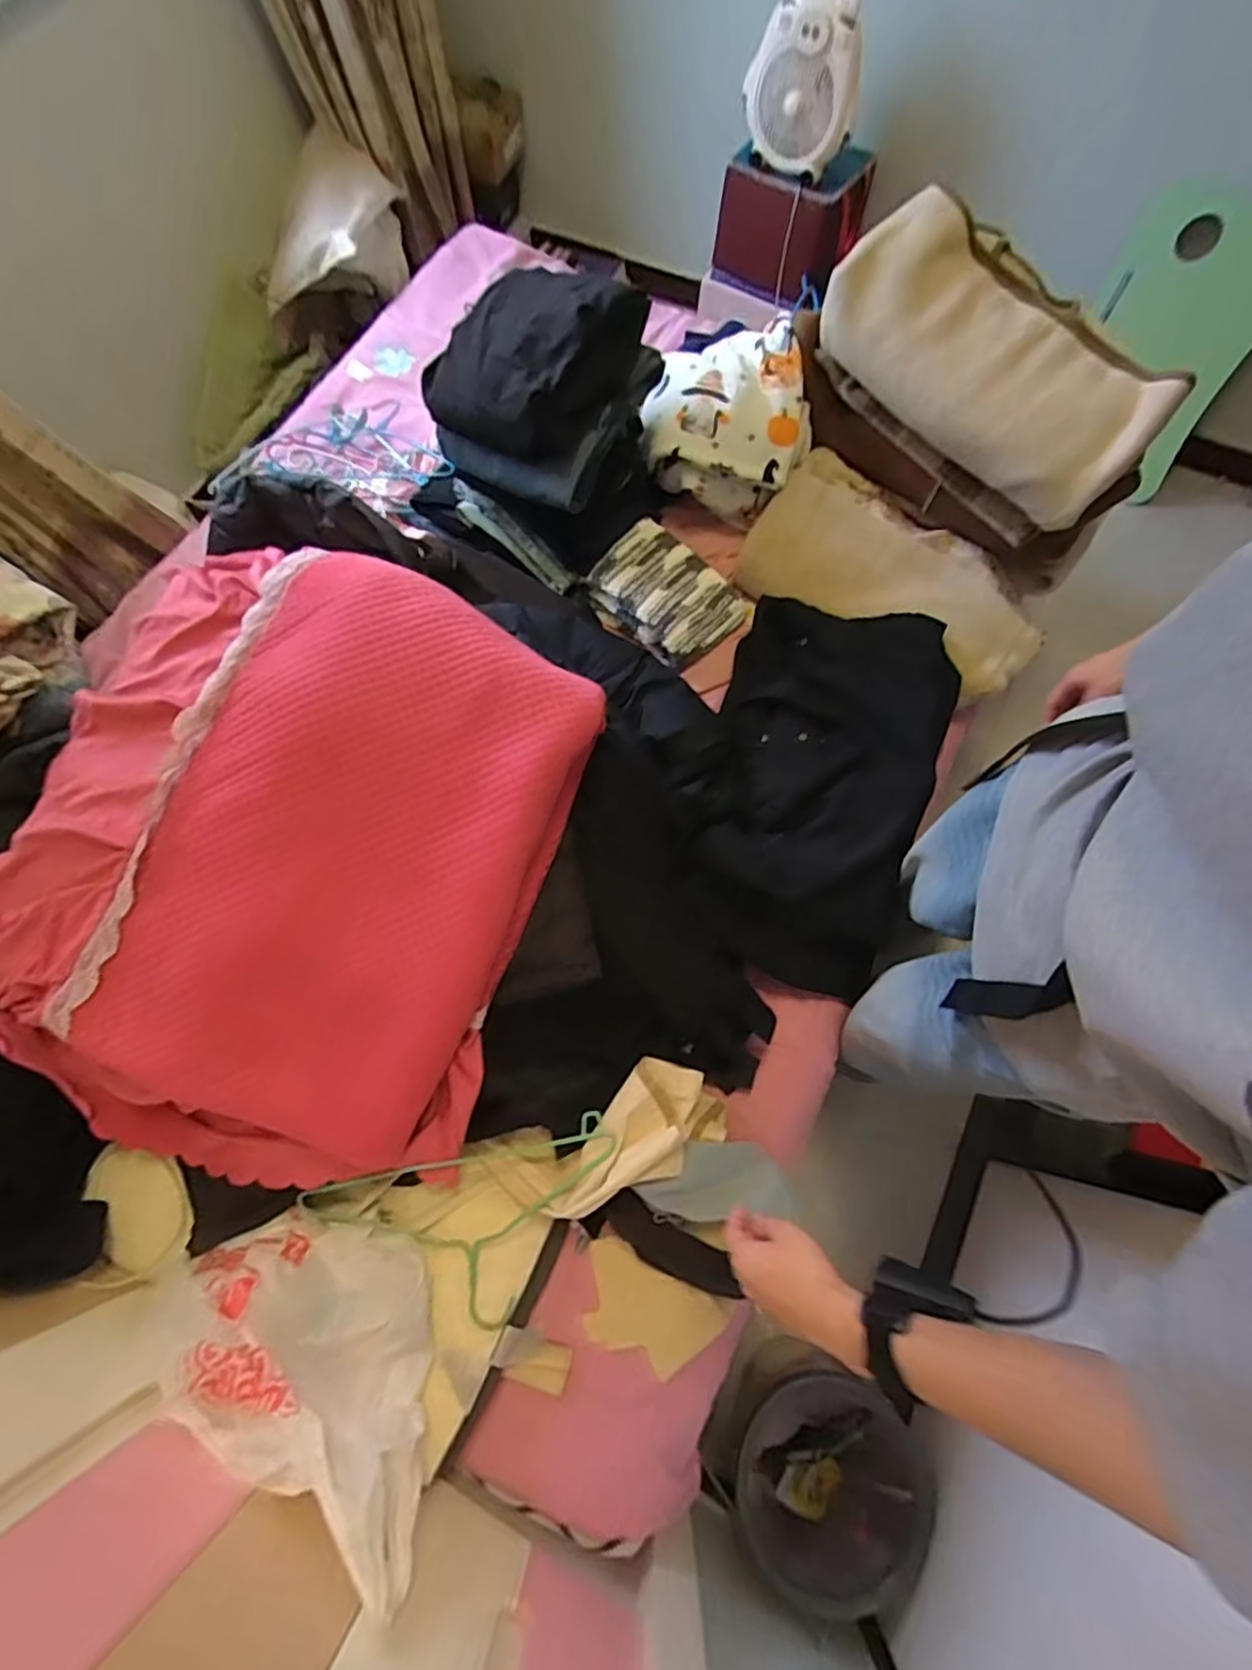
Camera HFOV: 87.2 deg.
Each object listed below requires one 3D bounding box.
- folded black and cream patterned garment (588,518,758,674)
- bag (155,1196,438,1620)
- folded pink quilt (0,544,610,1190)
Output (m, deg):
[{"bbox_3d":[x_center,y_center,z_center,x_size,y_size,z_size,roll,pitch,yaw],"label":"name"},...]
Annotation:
[{"bbox_3d":[0.071,-0.434,1.180,0.256,0.090,0.189,40,75,14],"label":"folded black and cream patterned garment"},{"bbox_3d":[-0.347,0.545,0.705,0.378,0.169,0.197,20,71,9],"label":"bag"},{"bbox_3d":[-0.428,0.015,0.828,0.630,0.248,0.706,17,70,7],"label":"folded pink quilt"}]

